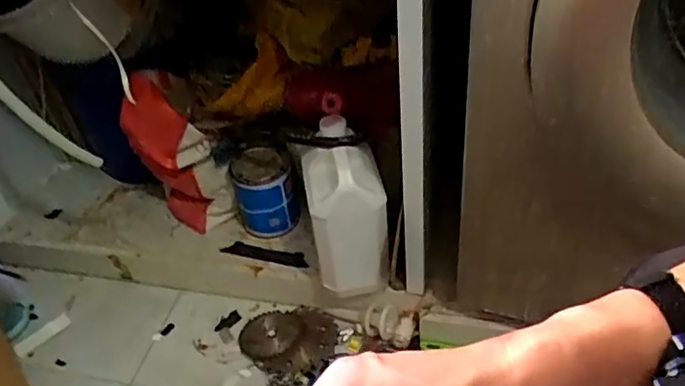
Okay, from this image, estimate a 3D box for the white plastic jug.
[{"bbox_3d":[0.004,0.023,0.848,0.101,0.209,0.130,-10,41,-4],"label":"white plastic jug"}]

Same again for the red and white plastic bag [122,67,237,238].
[{"bbox_3d":[-0.273,-0.056,0.980,0.101,0.255,0.154,-30,46,-25],"label":"red and white plastic bag"}]

